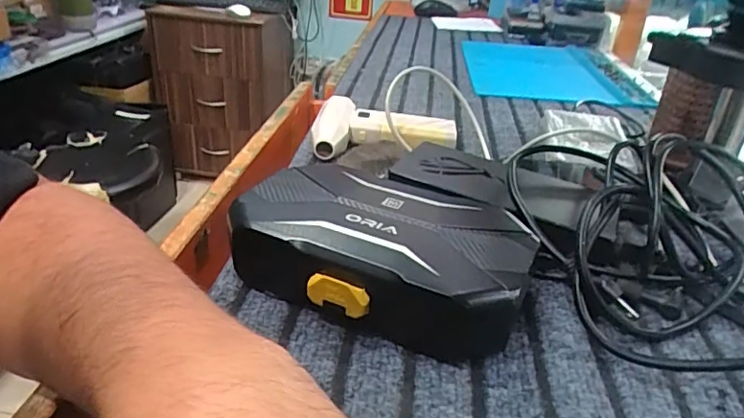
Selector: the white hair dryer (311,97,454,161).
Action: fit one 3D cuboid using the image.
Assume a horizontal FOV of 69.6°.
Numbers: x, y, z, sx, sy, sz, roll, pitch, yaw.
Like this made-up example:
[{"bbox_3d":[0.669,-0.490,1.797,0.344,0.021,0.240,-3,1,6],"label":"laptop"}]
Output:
[{"bbox_3d":[0.013,-0.074,0.528,0.136,0.032,0.105,7,29,4],"label":"white hair dryer"}]

